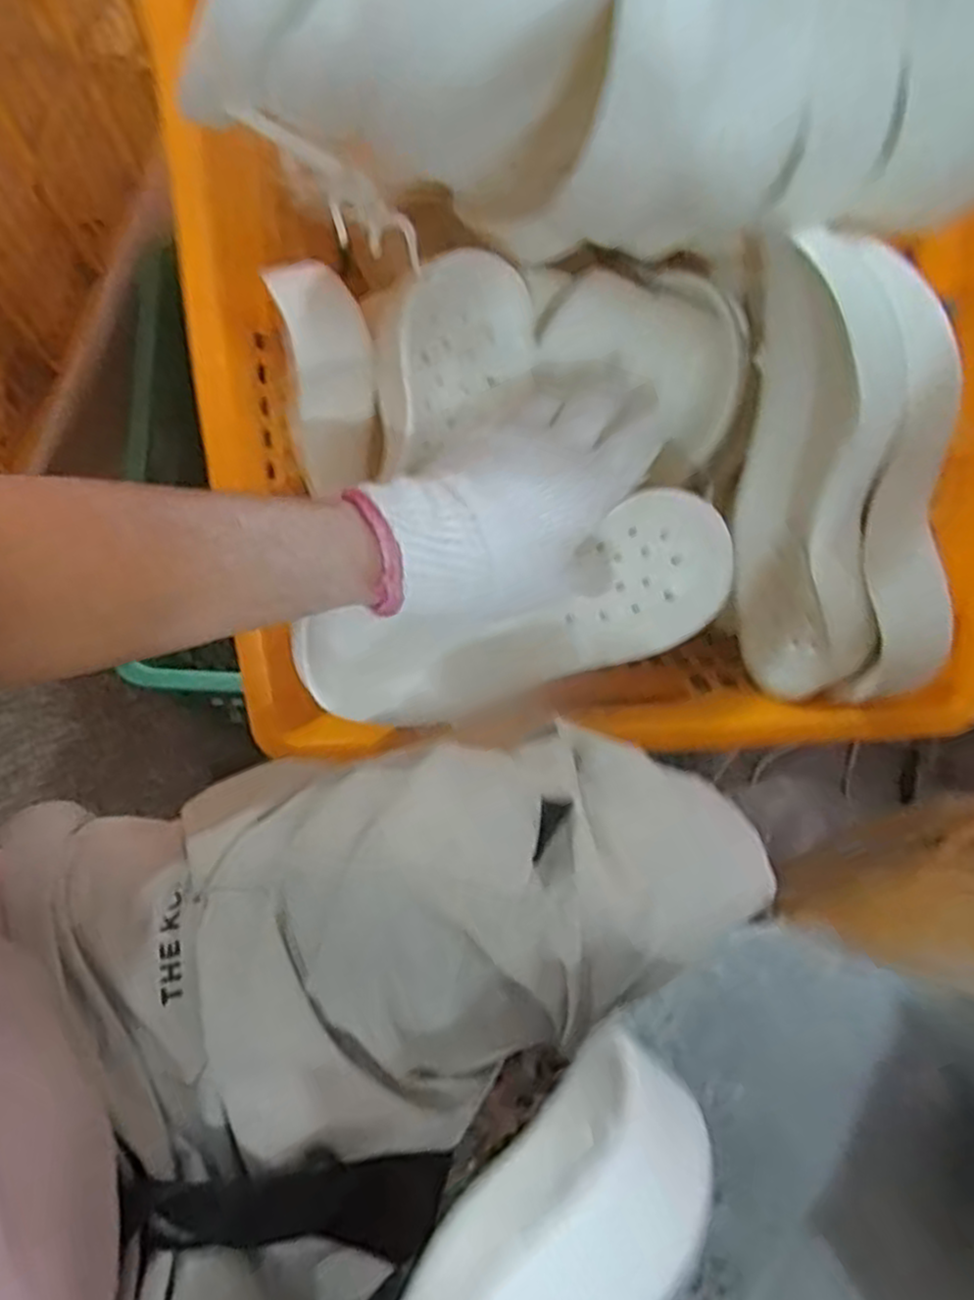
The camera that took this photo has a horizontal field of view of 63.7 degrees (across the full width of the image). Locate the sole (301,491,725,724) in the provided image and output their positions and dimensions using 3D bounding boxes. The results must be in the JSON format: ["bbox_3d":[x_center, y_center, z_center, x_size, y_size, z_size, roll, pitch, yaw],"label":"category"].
[{"bbox_3d":[0.033,-0.020,0.470,0.285,0.047,0.096,-19,104,-14],"label":"sole"}]

